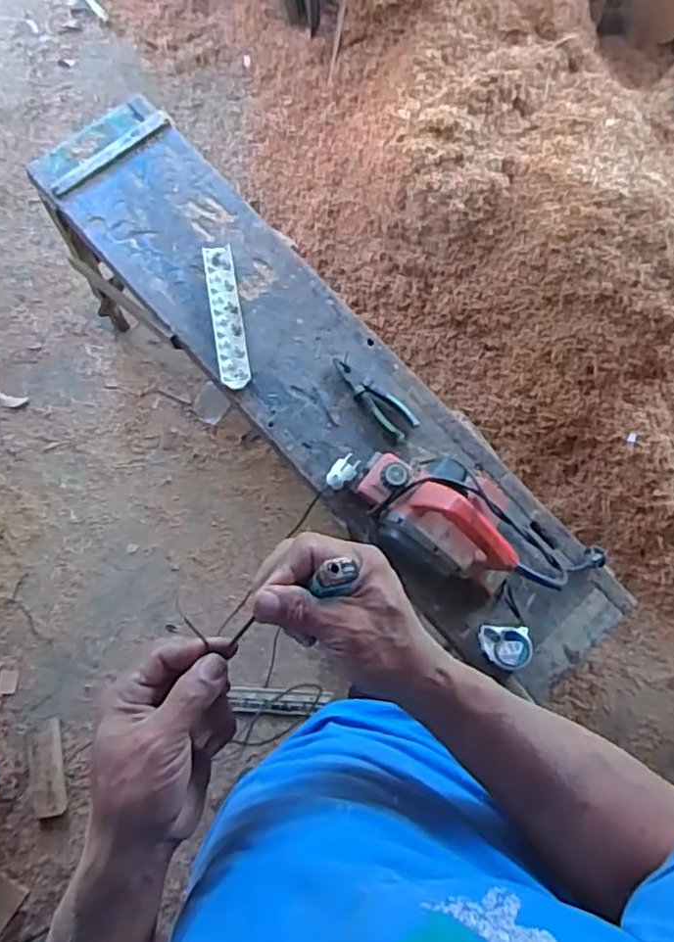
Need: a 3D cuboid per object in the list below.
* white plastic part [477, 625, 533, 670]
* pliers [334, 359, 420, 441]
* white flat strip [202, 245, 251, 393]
[{"bbox_3d":[0.252,0.263,0.979,0.071,0.020,0.061,3,76,0],"label":"white plastic part"},{"bbox_3d":[0.060,-0.125,1.087,0.054,0.014,0.170,-40,79,-10],"label":"pliers"},{"bbox_3d":[-0.184,-0.260,1.104,0.050,0.007,0.256,-7,74,-12],"label":"white flat strip"}]

